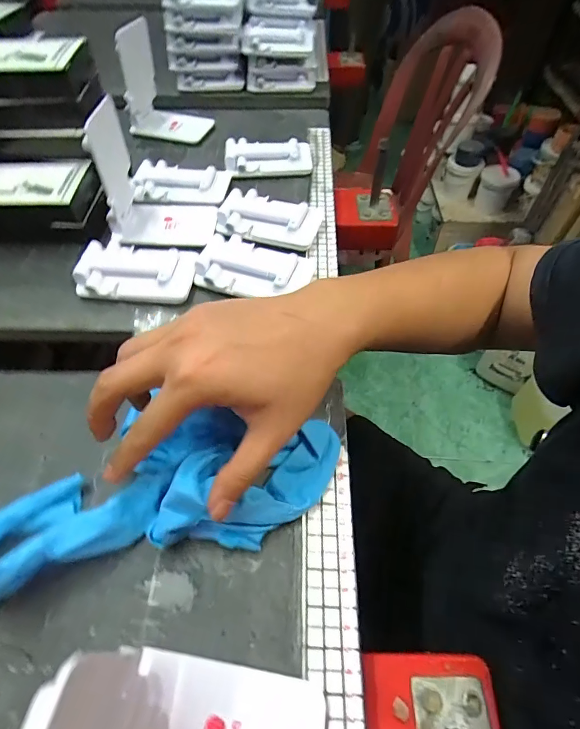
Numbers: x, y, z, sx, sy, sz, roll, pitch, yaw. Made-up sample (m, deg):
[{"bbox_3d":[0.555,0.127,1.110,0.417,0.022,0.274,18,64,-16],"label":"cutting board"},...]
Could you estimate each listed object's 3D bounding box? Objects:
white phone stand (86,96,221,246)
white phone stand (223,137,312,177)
[{"bbox_3d":[-0.135,-0.190,0.401,0.106,0.104,0.071,3,55,3],"label":"white phone stand"},{"bbox_3d":[-0.027,-0.265,0.512,0.109,0.021,0.061,-3,55,-1],"label":"white phone stand"}]

